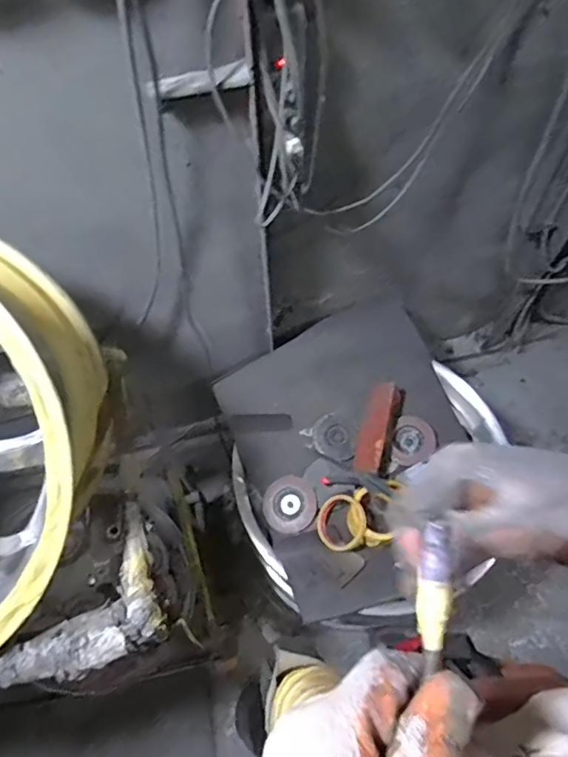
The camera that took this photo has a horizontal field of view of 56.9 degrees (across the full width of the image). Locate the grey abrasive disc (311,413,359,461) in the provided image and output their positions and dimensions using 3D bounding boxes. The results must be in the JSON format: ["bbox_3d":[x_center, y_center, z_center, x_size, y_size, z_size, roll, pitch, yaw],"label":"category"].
[{"bbox_3d":[0.094,0.104,0.952,0.081,0.014,0.081,-3,78,13],"label":"grey abrasive disc"}]

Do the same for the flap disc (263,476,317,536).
[{"bbox_3d":[0.010,0.215,0.896,0.091,0.006,0.091,-3,75,11],"label":"flap disc"}]

